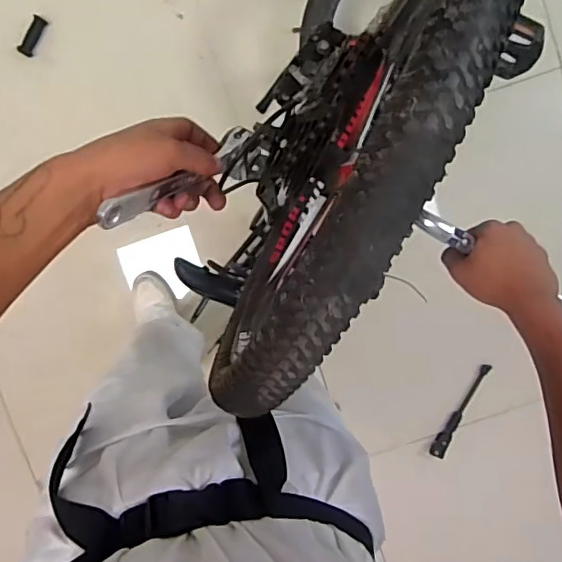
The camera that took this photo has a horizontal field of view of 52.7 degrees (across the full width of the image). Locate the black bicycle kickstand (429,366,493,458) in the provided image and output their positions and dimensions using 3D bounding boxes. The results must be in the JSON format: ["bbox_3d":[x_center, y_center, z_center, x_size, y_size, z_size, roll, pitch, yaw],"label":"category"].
[{"bbox_3d":[0.460,0.334,1.450,0.029,0.034,0.271,28,96,-6],"label":"black bicycle kickstand"}]

